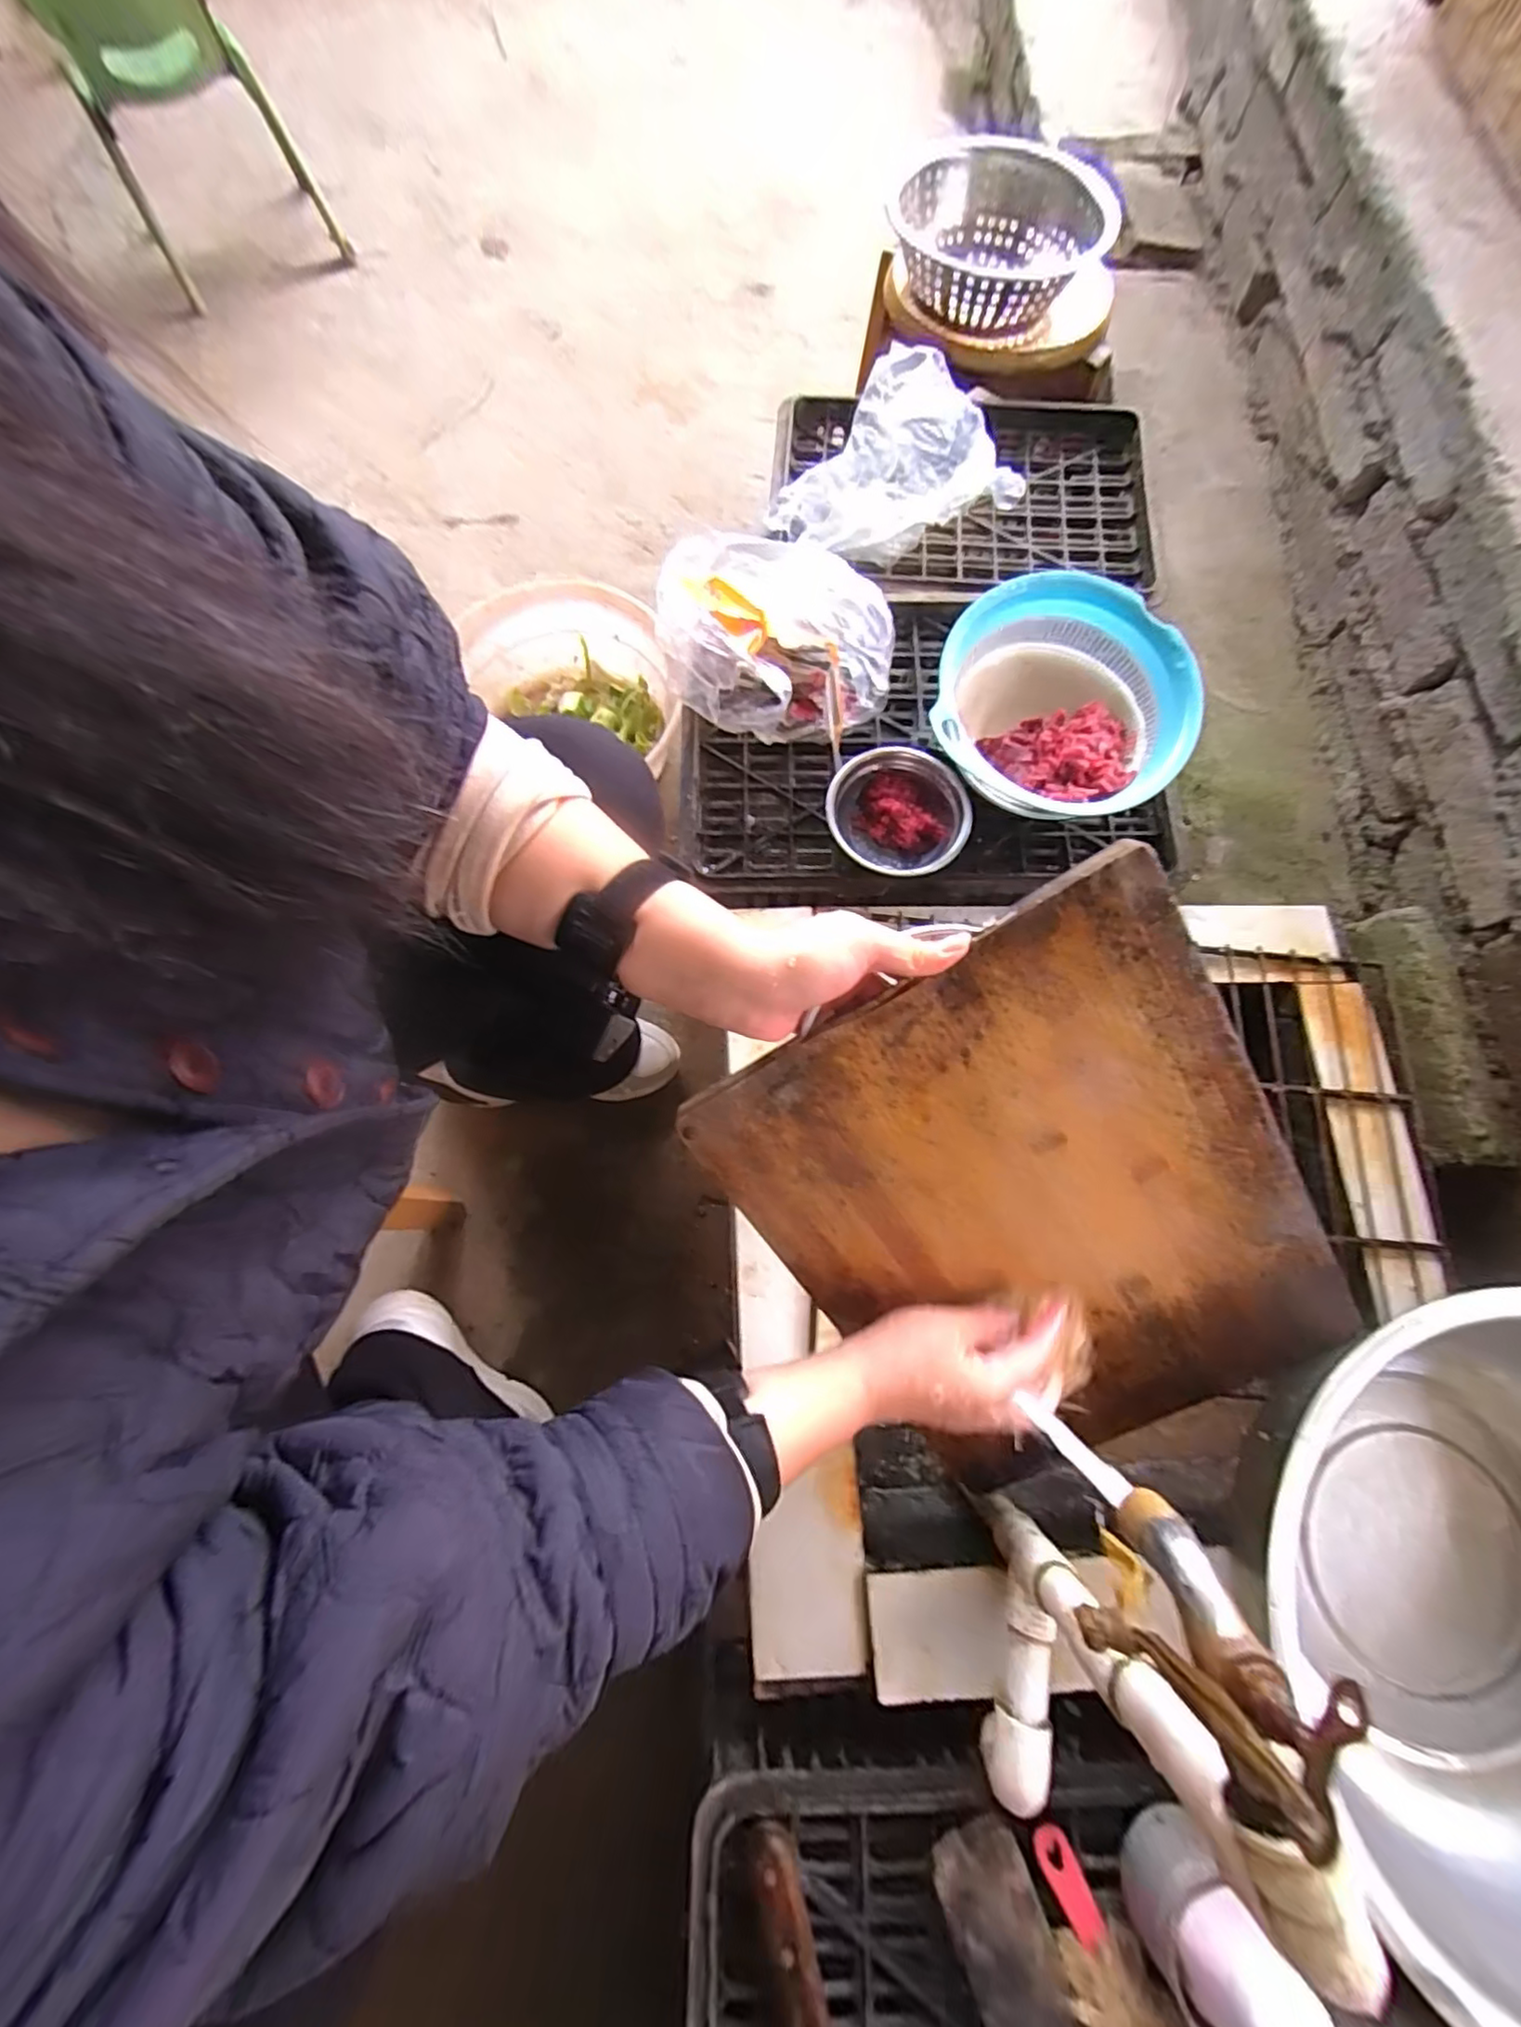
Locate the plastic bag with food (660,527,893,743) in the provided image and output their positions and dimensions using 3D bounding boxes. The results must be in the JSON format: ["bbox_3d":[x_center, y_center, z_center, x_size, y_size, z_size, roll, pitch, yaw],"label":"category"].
[{"bbox_3d":[0.003,-0.353,0.625,0.184,0.110,0.185,-24,75,-6],"label":"plastic bag with food"}]

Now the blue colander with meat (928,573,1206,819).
[{"bbox_3d":[0.264,-0.266,0.584,0.205,0.107,0.204,0,74,0],"label":"blue colander with meat"}]

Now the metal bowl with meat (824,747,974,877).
[{"bbox_3d":[0.124,-0.181,0.608,0.132,0.044,0.111,35,77,9],"label":"metal bowl with meat"}]

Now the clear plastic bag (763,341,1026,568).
[{"bbox_3d":[0.152,-0.610,0.714,0.287,0.128,0.139,-33,77,-9],"label":"clear plastic bag"}]

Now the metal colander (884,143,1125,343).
[{"bbox_3d":[0.286,-0.927,0.772,0.238,0.089,0.209,21,75,6],"label":"metal colander"}]

